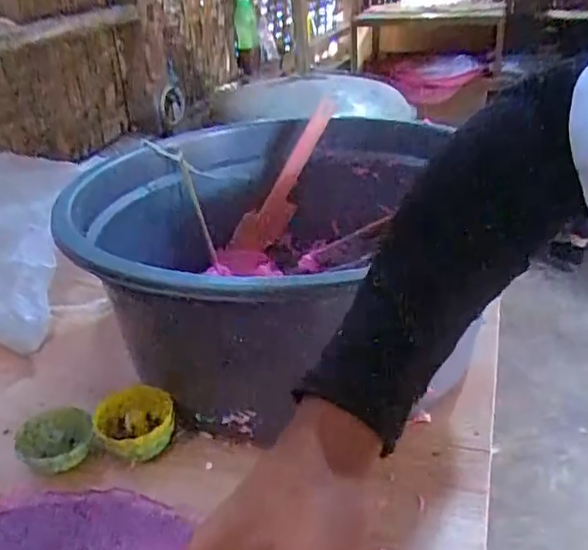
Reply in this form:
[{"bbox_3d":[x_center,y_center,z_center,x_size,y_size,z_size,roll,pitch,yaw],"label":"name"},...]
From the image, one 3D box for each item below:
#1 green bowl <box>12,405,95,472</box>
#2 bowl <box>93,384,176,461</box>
[{"bbox_3d":[-0.190,0.133,0.500,0.057,0.021,0.064,-11,29,-17],"label":"green bowl"},{"bbox_3d":[-0.127,0.121,0.505,0.060,0.038,0.067,-10,29,-15],"label":"bowl"}]

